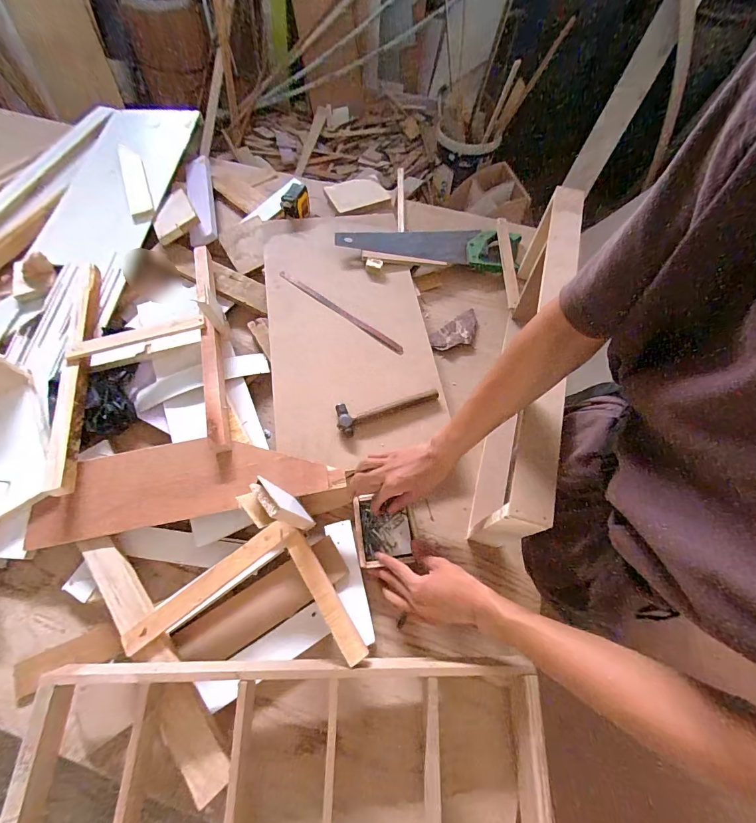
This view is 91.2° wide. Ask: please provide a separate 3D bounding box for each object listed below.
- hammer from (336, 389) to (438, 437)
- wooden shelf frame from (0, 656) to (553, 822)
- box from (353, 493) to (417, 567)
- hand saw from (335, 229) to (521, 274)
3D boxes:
[{"bbox_3d":[0.014,-0.013,0.655,0.185,0.022,0.055,-22,68,-12],"label":"hammer"},{"bbox_3d":[-0.098,0.429,0.452,0.609,0.095,0.222,2,65,-1],"label":"wooden shelf frame"},{"bbox_3d":[0.013,0.188,0.594,0.094,0.034,0.104,-6,69,-4],"label":"box"},{"bbox_3d":[0.125,-0.382,0.834,0.424,0.023,0.115,4,74,-12],"label":"hand saw"}]

